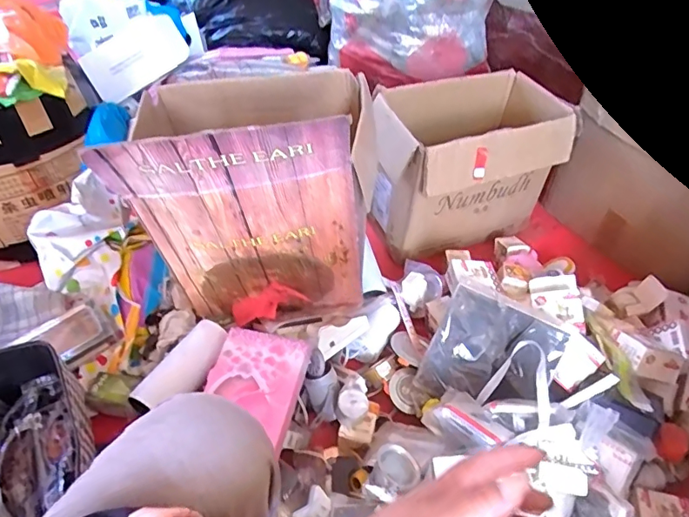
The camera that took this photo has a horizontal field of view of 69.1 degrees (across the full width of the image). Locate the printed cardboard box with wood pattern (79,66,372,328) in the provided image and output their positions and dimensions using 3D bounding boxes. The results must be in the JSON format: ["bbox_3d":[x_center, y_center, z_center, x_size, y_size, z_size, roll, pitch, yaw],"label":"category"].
[{"bbox_3d":[-0.133,-0.087,0.795,0.347,0.421,0.278,-6,47,-7],"label":"printed cardboard box with wood pattern"}]

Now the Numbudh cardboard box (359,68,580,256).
[{"bbox_3d":[0.268,-0.208,1.098,0.426,0.289,0.230,-20,50,-20],"label":"Numbudh cardboard box"}]

